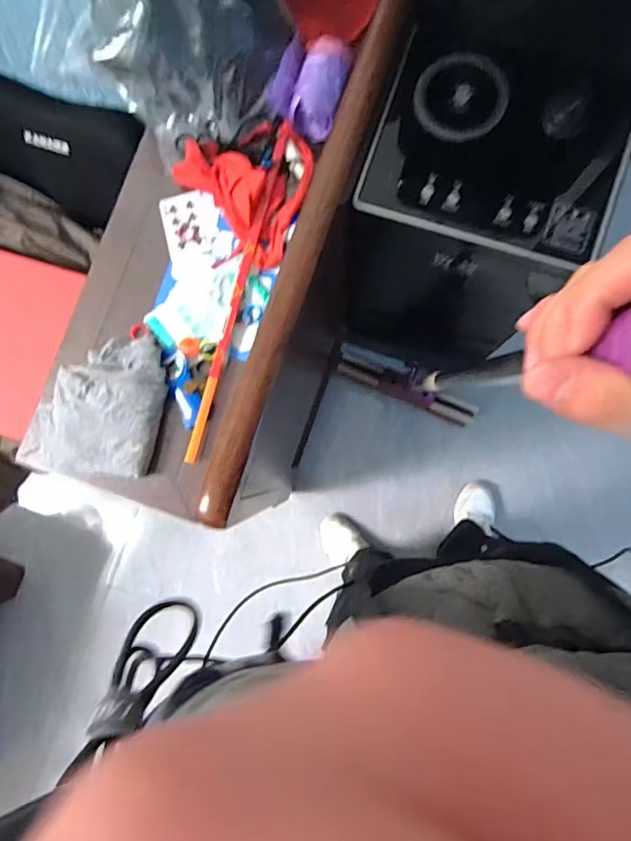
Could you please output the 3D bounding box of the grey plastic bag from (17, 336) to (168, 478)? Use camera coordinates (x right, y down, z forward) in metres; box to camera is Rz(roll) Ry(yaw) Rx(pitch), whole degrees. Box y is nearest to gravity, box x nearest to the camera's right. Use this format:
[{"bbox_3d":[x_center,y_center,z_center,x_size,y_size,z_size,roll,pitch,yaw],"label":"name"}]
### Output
[{"bbox_3d":[-0.282,-0.020,0.603,0.178,0.032,0.171,3,84,4],"label":"grey plastic bag"}]

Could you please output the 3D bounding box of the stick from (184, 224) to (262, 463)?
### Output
[{"bbox_3d":[-0.116,-0.099,0.608,0.015,0.010,0.308,15,85,5],"label":"stick"}]

